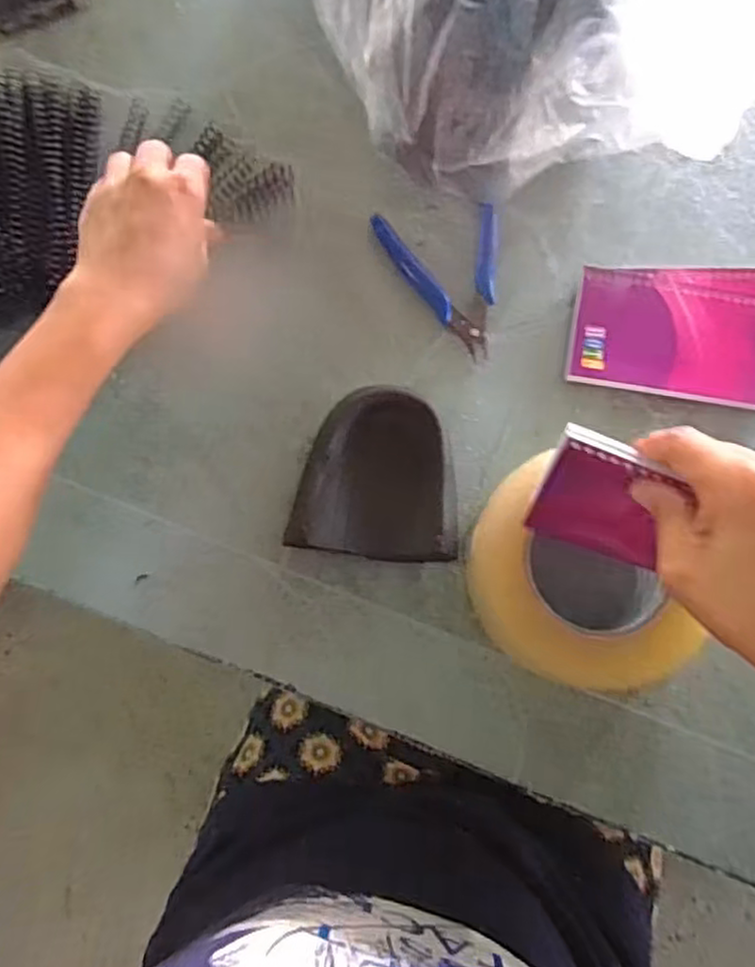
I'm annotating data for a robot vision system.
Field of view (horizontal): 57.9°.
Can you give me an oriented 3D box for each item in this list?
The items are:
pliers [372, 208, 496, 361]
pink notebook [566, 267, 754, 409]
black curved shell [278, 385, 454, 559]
[{"bbox_3d":[0.043,-0.132,0.452,0.080,0.010,0.105,-6,76,0],"label":"pliers"},{"bbox_3d":[0.192,-0.093,0.438,0.128,0.013,0.081,9,77,4],"label":"pink notebook"},{"bbox_3d":[0.003,-0.005,0.412,0.094,0.033,0.101,9,77,4],"label":"black curved shell"}]

